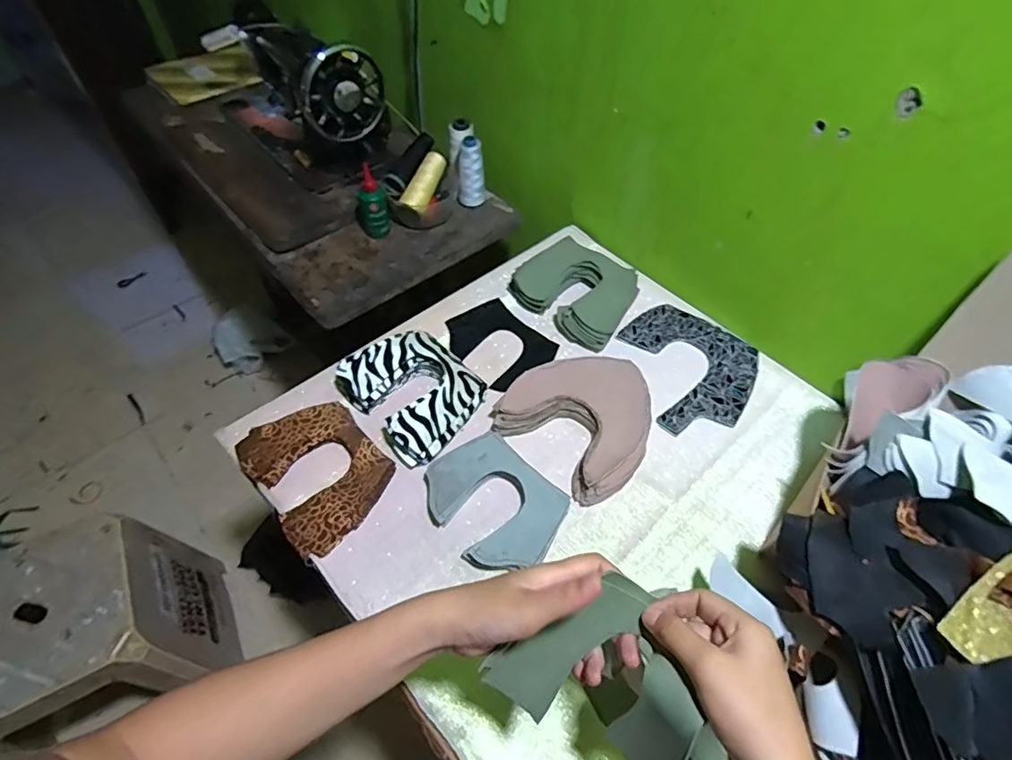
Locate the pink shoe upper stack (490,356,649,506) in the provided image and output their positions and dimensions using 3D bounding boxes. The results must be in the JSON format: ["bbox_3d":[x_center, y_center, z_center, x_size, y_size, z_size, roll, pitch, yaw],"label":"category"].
[{"bbox_3d":[0.097,0.040,0.660,0.178,0.034,0.179,35,60,22],"label":"pink shoe upper stack"}]

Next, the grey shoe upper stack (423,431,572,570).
[{"bbox_3d":[-0.014,0.134,0.587,0.152,0.028,0.117,39,61,24],"label":"grey shoe upper stack"}]

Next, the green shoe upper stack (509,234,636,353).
[{"bbox_3d":[0.106,-0.132,0.776,0.171,0.048,0.134,34,59,21],"label":"green shoe upper stack"}]

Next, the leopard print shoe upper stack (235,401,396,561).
[{"bbox_3d":[-0.218,0.102,0.621,0.131,0.021,0.172,-37,63,-25],"label":"leopard print shoe upper stack"}]

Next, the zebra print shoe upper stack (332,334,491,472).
[{"bbox_3d":[-0.115,0.012,0.672,0.169,0.048,0.138,38,61,23],"label":"zebra print shoe upper stack"}]

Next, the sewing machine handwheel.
[{"bbox_3d":[-0.250,-0.440,0.824,0.131,0.133,0.028,-36,62,-25],"label":"sewing machine handwheel"}]

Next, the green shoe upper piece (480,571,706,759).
[{"bbox_3d":[0.051,0.184,0.349,0.150,0.041,0.110,2,74,45],"label":"green shoe upper piece"}]

